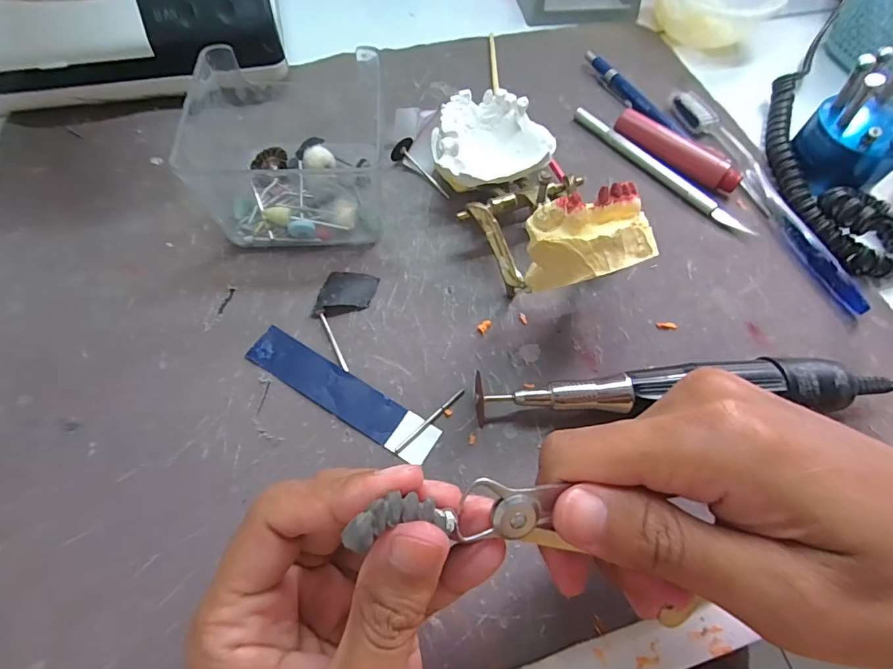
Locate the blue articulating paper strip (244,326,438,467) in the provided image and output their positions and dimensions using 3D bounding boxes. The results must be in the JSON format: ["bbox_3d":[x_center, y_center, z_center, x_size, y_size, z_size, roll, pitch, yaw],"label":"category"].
[{"bbox_3d":[-0.051,0.028,0.225,0.101,0.004,0.021,30,66,12],"label":"blue articulating paper strip"}]

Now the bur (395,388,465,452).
[{"bbox_3d":[-0.007,0.040,0.221,0.044,0.004,0.004,-40,72,-20],"label":"bur"}]

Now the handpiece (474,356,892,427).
[{"bbox_3d":[0.111,0.026,0.221,0.194,0.029,0.027,-1,63,-3],"label":"handpiece"}]

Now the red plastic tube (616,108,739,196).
[{"bbox_3d":[0.150,-0.121,0.304,0.086,0.017,0.016,39,68,16],"label":"red plastic tube"}]

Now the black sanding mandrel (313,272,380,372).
[{"bbox_3d":[-0.056,-0.011,0.244,0.027,0.006,0.055,11,63,3],"label":"black sanding mandrel"}]

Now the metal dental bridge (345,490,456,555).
[{"bbox_3d":[-0.012,0.047,0.118,0.032,0.006,0.011,10,53,-46],"label":"metal dental bridge"}]

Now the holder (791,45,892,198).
[{"bbox_3d":[0.265,-0.132,0.293,0.058,0.060,0.058,-40,71,-20],"label":"holder"}]

